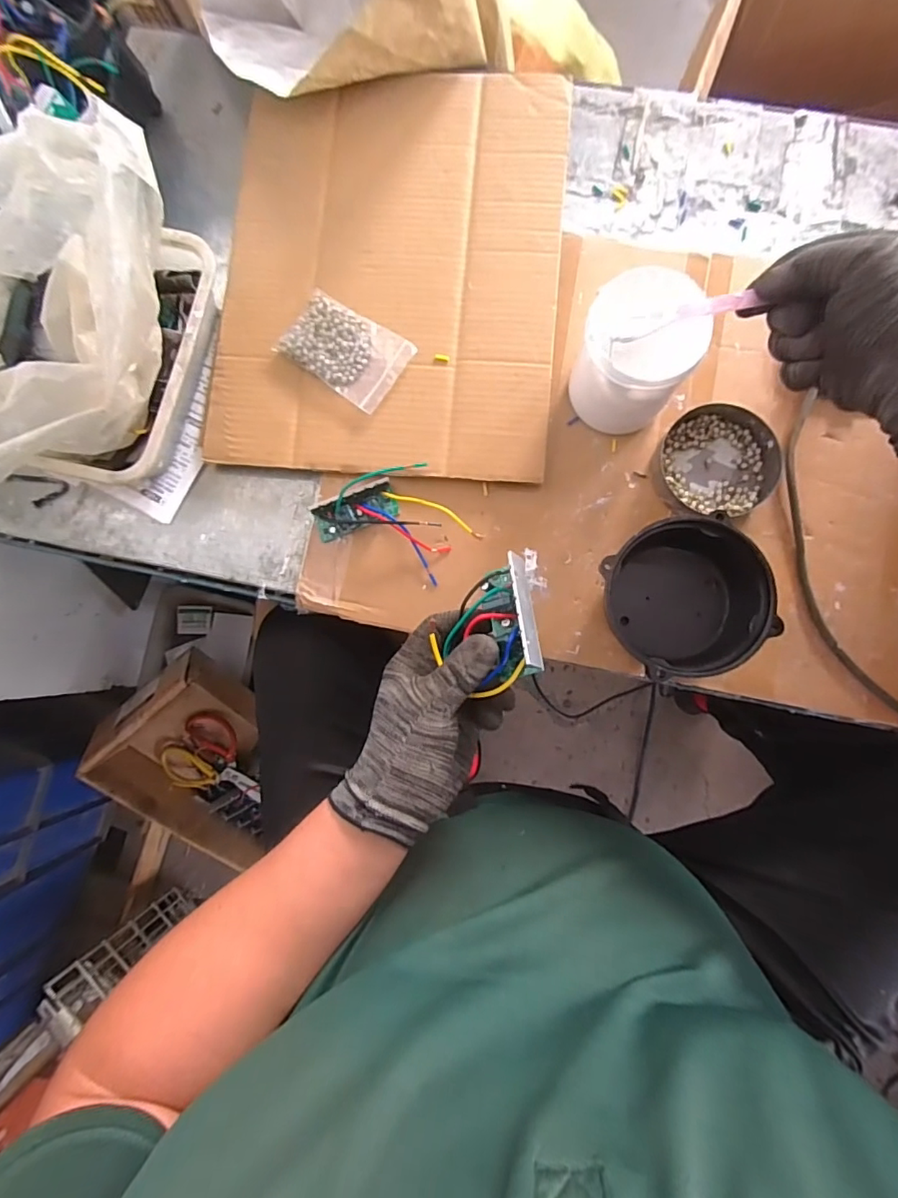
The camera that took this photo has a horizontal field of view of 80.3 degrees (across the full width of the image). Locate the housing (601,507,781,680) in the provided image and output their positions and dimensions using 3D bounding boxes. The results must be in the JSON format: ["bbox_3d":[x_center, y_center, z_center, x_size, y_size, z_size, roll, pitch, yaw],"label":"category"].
[{"bbox_3d":[0.198,0.000,0.458,0.117,0.077,0.122,0,84,3],"label":"housing"}]

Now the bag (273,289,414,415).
[{"bbox_3d":[-0.101,-0.245,0.522,0.115,0.012,0.077,34,87,6],"label":"bag"}]

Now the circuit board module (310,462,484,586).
[{"bbox_3d":[-0.048,-0.080,0.500,0.146,0.034,0.091,21,85,5],"label":"circuit board module"}]

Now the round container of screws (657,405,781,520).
[{"bbox_3d":[0.253,-0.129,0.500,0.098,0.022,0.104,0,84,3],"label":"round container of screws"}]

